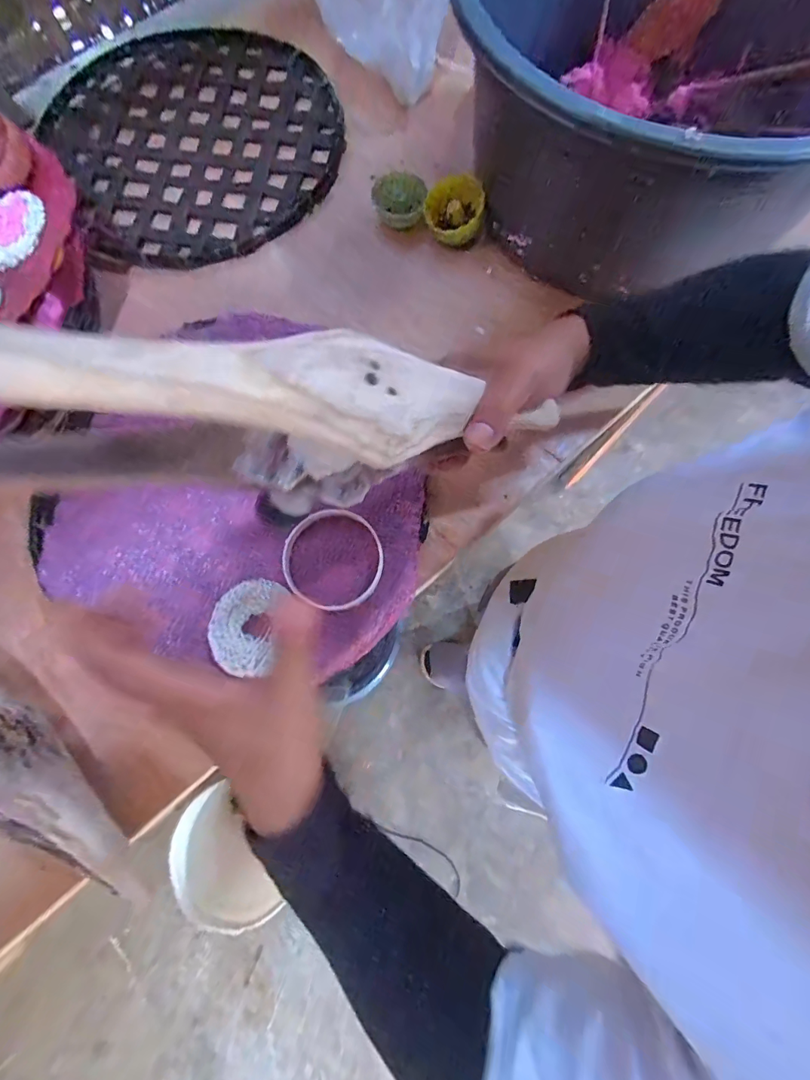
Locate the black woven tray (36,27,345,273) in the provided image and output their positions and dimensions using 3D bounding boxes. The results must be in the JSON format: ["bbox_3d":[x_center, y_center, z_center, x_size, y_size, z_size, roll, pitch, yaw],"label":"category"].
[{"bbox_3d":[-0.244,-0.480,0.505,0.320,0.018,0.345,-27,78,-6],"label":"black woven tray"}]

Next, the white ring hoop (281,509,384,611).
[{"bbox_3d":[-0.062,0.016,0.376,0.087,0.010,0.085,0,76,2],"label":"white ring hoop"}]

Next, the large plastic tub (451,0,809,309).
[{"bbox_3d":[0.235,-0.432,0.407,0.419,0.187,0.416,0,76,2],"label":"large plastic tub"}]

